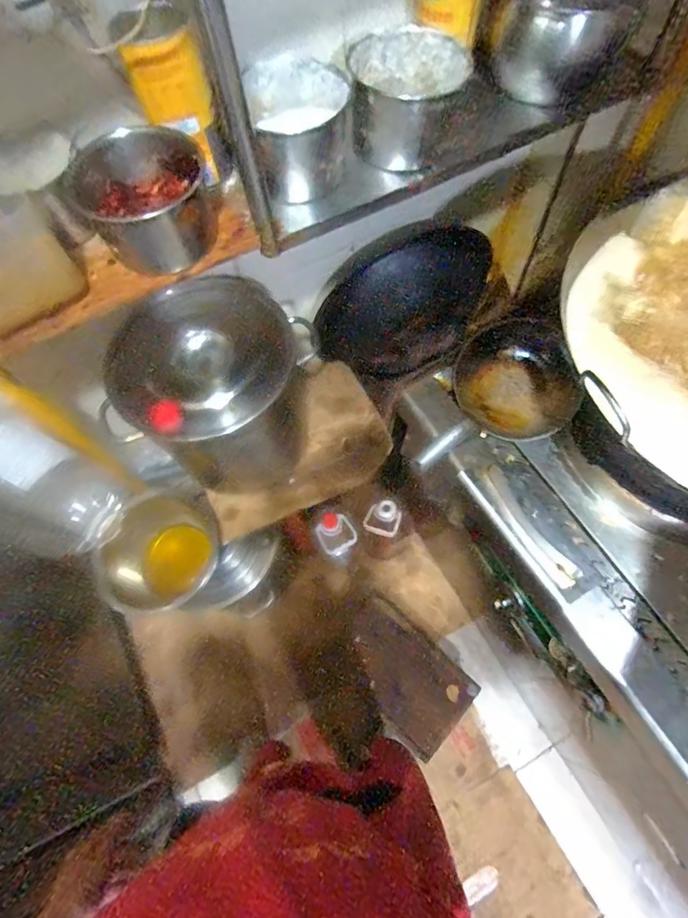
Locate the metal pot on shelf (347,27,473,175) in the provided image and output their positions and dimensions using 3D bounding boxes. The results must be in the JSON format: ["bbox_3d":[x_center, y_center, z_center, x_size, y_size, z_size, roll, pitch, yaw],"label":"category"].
[{"bbox_3d":[0.100,-0.576,0.738,0.166,0.133,0.160,-1,65,3],"label":"metal pot on shelf"}]

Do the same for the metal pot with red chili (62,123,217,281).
[{"bbox_3d":[-0.289,-0.366,0.661,0.146,0.146,0.164,11,67,8],"label":"metal pot with red chili"}]

